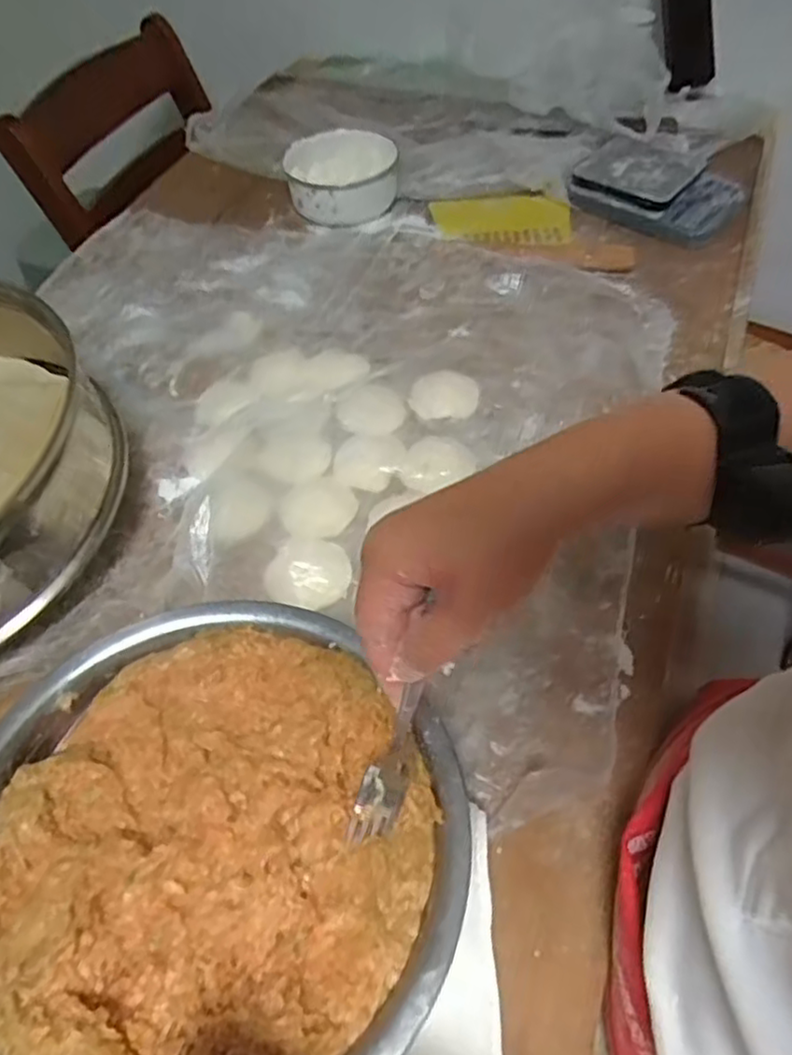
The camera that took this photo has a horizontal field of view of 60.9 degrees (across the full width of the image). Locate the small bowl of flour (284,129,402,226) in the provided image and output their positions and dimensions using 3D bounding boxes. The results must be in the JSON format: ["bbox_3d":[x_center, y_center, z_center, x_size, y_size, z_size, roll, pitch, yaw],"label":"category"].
[{"bbox_3d":[-0.068,-0.455,0.868,0.137,0.055,0.136,0,55,3],"label":"small bowl of flour"}]

